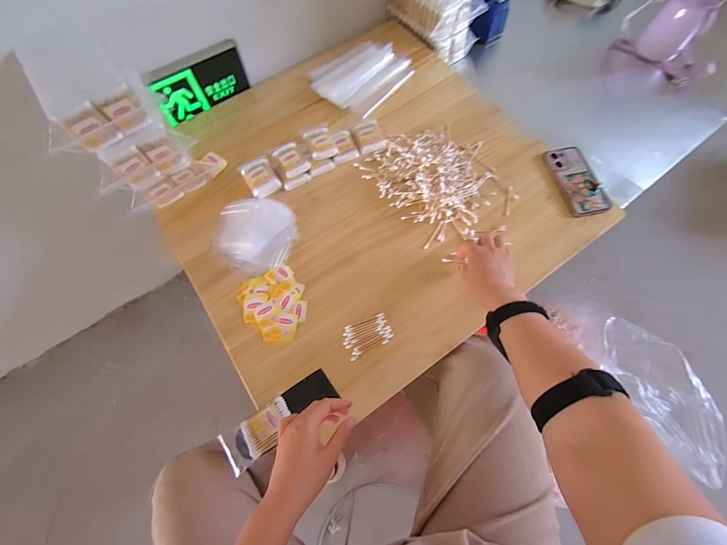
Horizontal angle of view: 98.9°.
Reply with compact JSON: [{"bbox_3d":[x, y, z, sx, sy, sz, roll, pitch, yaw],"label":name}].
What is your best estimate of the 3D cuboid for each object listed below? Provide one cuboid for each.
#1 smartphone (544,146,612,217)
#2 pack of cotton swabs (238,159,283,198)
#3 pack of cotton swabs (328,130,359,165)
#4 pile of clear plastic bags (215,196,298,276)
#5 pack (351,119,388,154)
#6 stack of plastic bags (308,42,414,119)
[{"bbox_3d":[0.445,-0.195,0.639,0.085,0.018,0.166,-11,69,-2],"label":"smartphone"},{"bbox_3d":[-0.216,-0.199,0.652,0.061,0.030,0.082,-29,71,-9],"label":"pack of cotton swabs"},{"bbox_3d":[-0.048,-0.283,0.691,0.056,0.024,0.080,-18,70,-5],"label":"pack of cotton swabs"},{"bbox_3d":[-0.216,-0.075,0.617,0.157,0.018,0.161,4,69,4],"label":"pile of clear plastic bags"},{"bbox_3d":[0.012,-0.302,0.688,0.062,0.017,0.079,-19,70,-5],"label":"pack"},{"bbox_3d":[-0.002,-0.474,0.744,0.160,0.035,0.205,39,75,15],"label":"stack of plastic bags"}]

